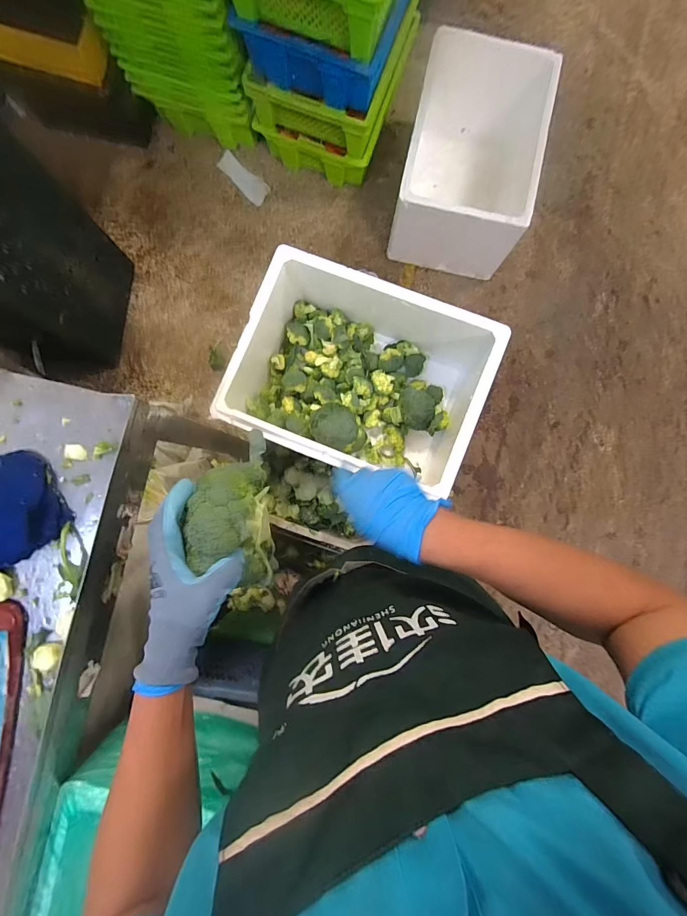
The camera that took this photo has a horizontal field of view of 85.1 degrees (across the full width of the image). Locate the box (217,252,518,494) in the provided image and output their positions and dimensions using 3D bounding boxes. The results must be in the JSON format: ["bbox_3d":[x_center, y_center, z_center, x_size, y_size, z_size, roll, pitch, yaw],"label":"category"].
[{"bbox_3d":[0.035,-0.188,0.911,0.558,0.249,0.439,17,86,0],"label":"box"}]

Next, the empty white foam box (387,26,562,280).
[{"bbox_3d":[0.414,-0.964,1.250,0.400,0.310,0.556,12,86,0],"label":"empty white foam box"}]

